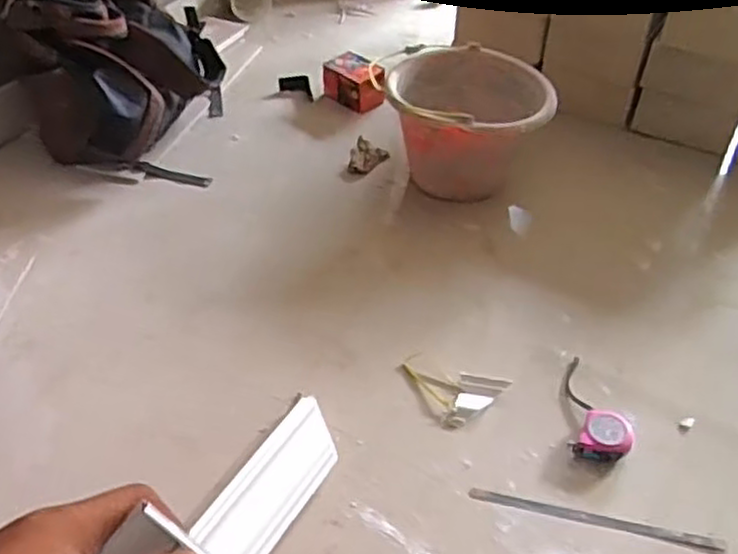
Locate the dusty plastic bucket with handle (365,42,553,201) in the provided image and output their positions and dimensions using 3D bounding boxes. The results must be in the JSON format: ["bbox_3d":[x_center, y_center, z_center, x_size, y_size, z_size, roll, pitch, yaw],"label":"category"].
[{"bbox_3d":[0.173,-0.275,1.370,0.255,0.224,0.278,0,43,0],"label":"dusty plastic bucket with handle"}]

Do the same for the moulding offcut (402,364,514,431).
[{"bbox_3d":[0.121,0.169,1.027,0.146,0.011,0.089,7,44,7],"label":"moulding offcut"}]

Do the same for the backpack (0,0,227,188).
[{"bbox_3d":[-0.491,-0.463,1.442,0.341,0.353,0.432,-1,43,-3],"label":"backpack"}]

